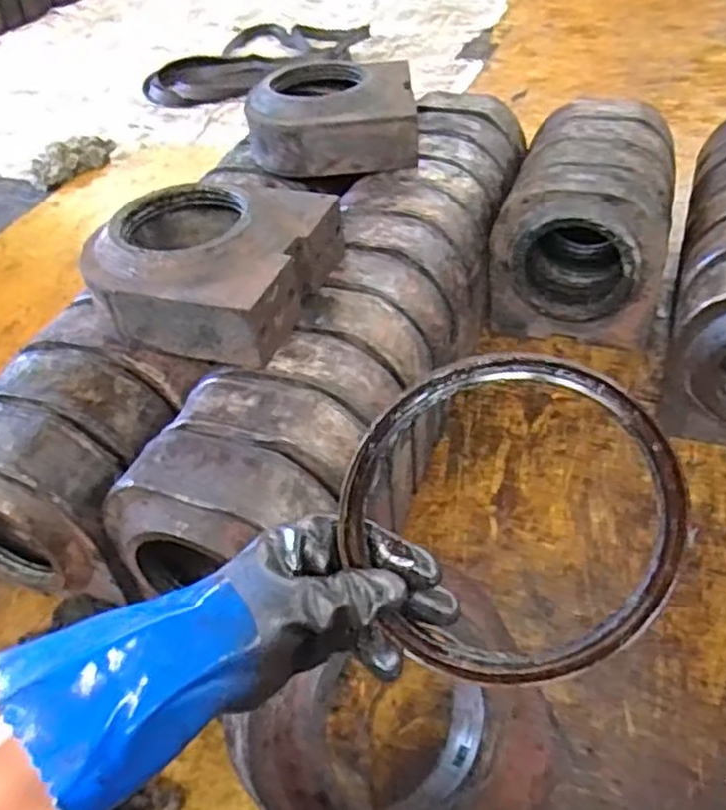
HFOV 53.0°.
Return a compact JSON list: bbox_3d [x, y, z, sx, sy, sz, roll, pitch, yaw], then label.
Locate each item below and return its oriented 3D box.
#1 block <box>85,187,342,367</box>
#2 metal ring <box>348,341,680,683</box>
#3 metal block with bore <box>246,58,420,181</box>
[{"bbox_3d":[-0.204,-0.203,1.001,0.275,0.109,0.292,12,46,19],"label":"block"},{"bbox_3d":[0.085,0.071,0.421,0.195,0.196,0.009,20,11,-2],"label":"metal ring"},{"bbox_3d":[-0.057,-0.529,1.330,0.299,0.119,0.248,-4,43,3],"label":"metal block with bore"}]

